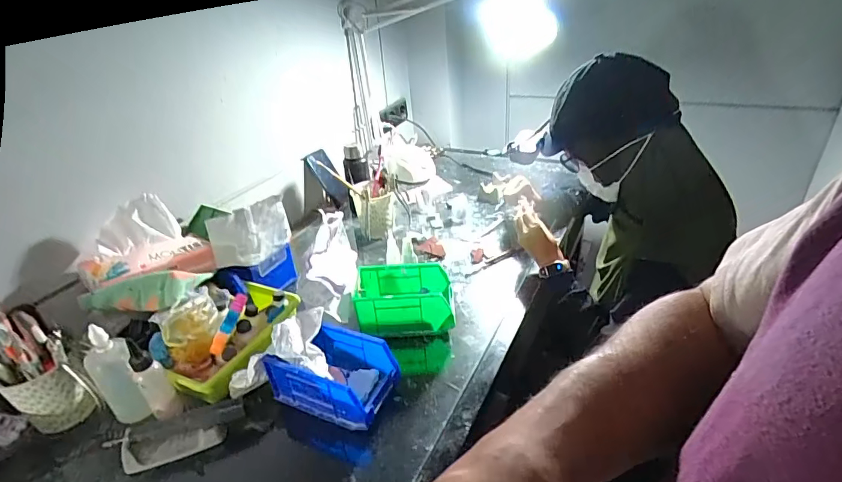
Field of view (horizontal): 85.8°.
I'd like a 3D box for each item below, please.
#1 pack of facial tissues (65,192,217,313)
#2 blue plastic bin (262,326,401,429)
[{"bbox_3d":[-0.448,0.026,0.725,0.194,0.125,0.149,-19,34,-22],"label":"pack of facial tissues"},{"bbox_3d":[-0.125,0.195,0.666,0.164,0.090,0.096,9,33,22],"label":"blue plastic bin"}]

